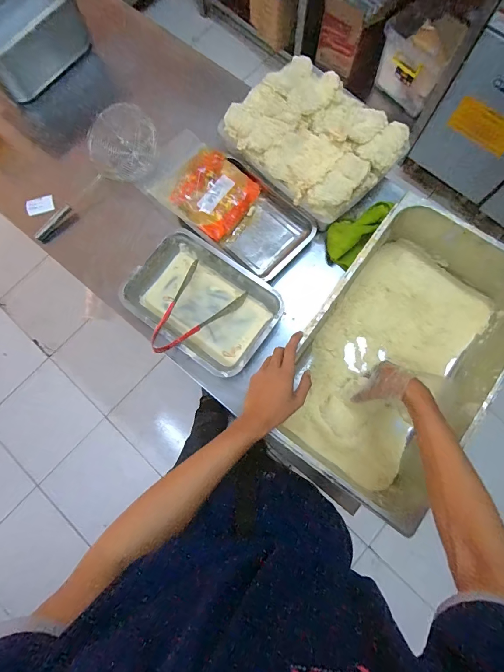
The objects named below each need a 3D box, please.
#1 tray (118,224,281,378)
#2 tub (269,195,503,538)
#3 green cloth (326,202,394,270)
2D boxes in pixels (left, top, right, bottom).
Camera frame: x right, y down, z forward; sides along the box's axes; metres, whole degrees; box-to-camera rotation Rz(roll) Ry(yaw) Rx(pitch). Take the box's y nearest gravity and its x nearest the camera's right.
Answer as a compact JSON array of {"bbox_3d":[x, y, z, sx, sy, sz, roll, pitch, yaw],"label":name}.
[{"bbox_3d":[-0.106,-0.066,0.739,0.304,0.075,0.219,36,81,8],"label":"tray"},{"bbox_3d":[0.281,0.022,0.659,0.315,0.150,0.540,36,81,8],"label":"tub"},{"bbox_3d":[0.227,-0.236,0.751,0.089,0.061,0.154,37,81,8],"label":"green cloth"}]

